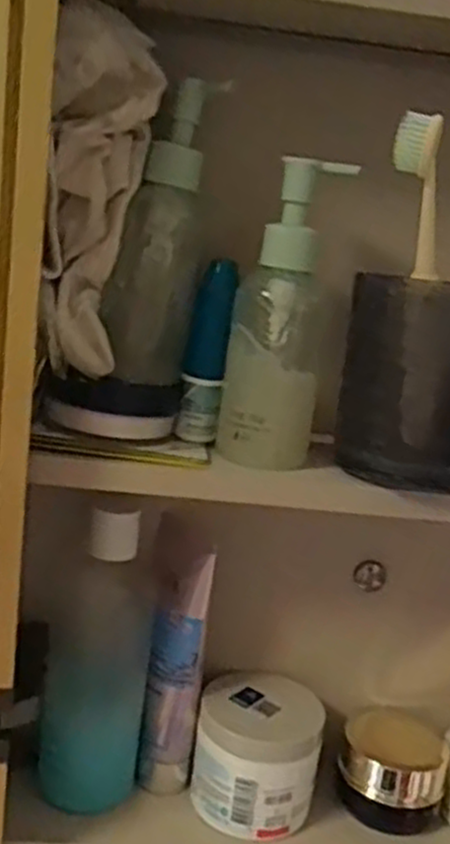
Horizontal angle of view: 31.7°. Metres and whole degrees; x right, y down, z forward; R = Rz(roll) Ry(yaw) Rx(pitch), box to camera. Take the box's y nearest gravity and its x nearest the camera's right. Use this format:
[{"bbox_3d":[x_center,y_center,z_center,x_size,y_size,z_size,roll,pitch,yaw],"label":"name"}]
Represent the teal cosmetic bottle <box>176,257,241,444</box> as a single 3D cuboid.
[{"bbox_3d":[-0.009,-0.035,0.412,0.023,0.093,0.018,7,13,3],"label":"teal cosmetic bottle"}]

